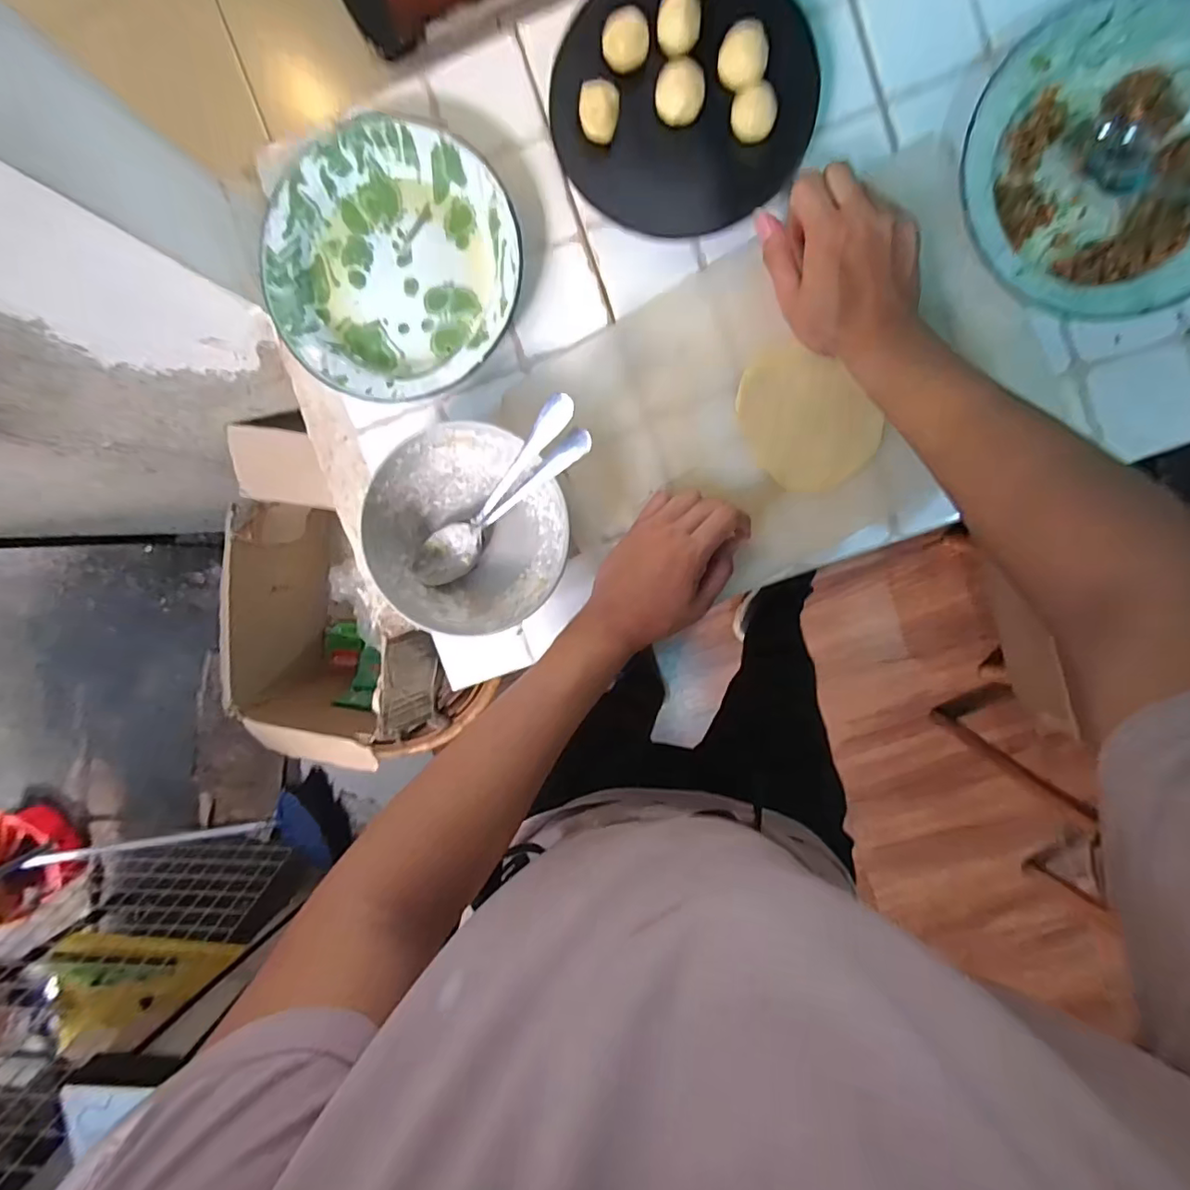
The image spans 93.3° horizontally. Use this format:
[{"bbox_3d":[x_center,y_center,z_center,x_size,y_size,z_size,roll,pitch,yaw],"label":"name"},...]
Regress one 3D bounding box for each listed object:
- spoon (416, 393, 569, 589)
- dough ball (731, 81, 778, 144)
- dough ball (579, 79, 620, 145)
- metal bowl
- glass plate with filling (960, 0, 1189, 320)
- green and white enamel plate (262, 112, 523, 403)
[{"bbox_3d":[-0.083,-0.080,0.453,0.041,0.031,0.200,44,120,-2],"label":"spoon"},{"bbox_3d":[0.121,-0.368,0.431,0.033,0.026,0.027,13,98,2],"label":"dough ball"},{"bbox_3d":[0.003,-0.372,0.433,0.029,0.020,0.038,0,121,-16],"label":"dough ball"},{"bbox_3d":[-0.103,-0.054,0.473,0.156,0.050,0.166,0,97,4],"label":"metal bowl"},{"bbox_3d":[0.377,-0.316,0.419,0.193,0.037,0.211,0,97,4],"label":"glass plate with filling"},{"bbox_3d":[-0.165,-0.270,0.469,0.202,0.030,0.205,0,97,4],"label":"green and white enamel plate"}]

